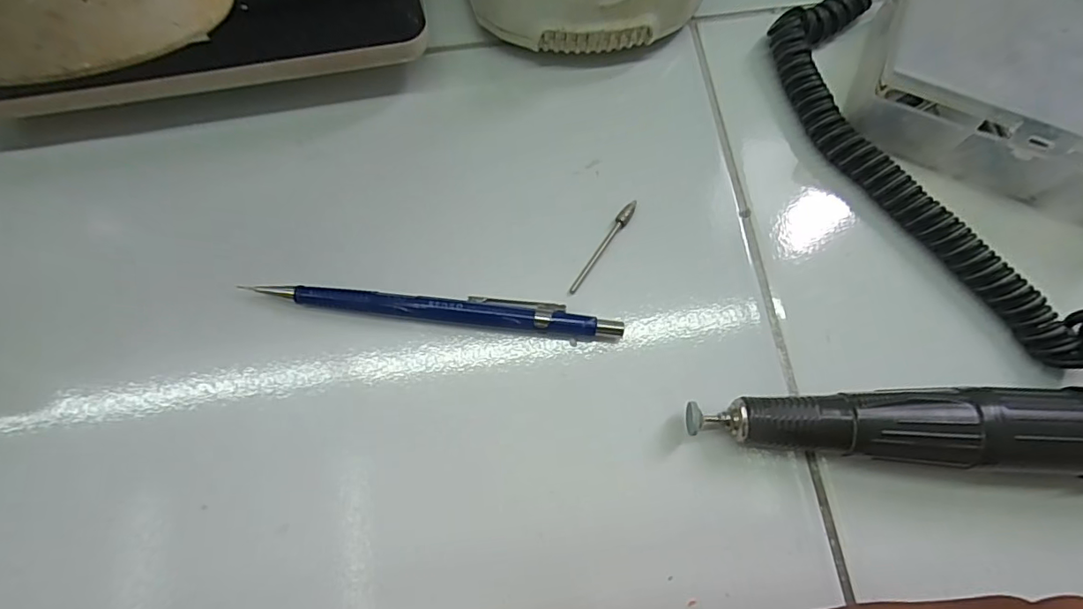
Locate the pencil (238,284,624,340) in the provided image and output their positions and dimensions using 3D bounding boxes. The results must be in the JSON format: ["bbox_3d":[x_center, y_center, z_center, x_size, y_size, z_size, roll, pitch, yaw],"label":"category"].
[{"bbox_3d":[-0.037,0.001,0.193,0.132,0.009,0.012,6,74,2],"label":"pencil"}]

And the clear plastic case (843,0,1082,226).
[{"bbox_3d":[0.185,-0.084,0.201,0.120,0.037,0.072,22,75,7],"label":"clear plastic case"}]

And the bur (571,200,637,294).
[{"bbox_3d":[0.025,-0.023,0.202,0.004,0.004,0.044,33,76,9],"label":"bur"}]

